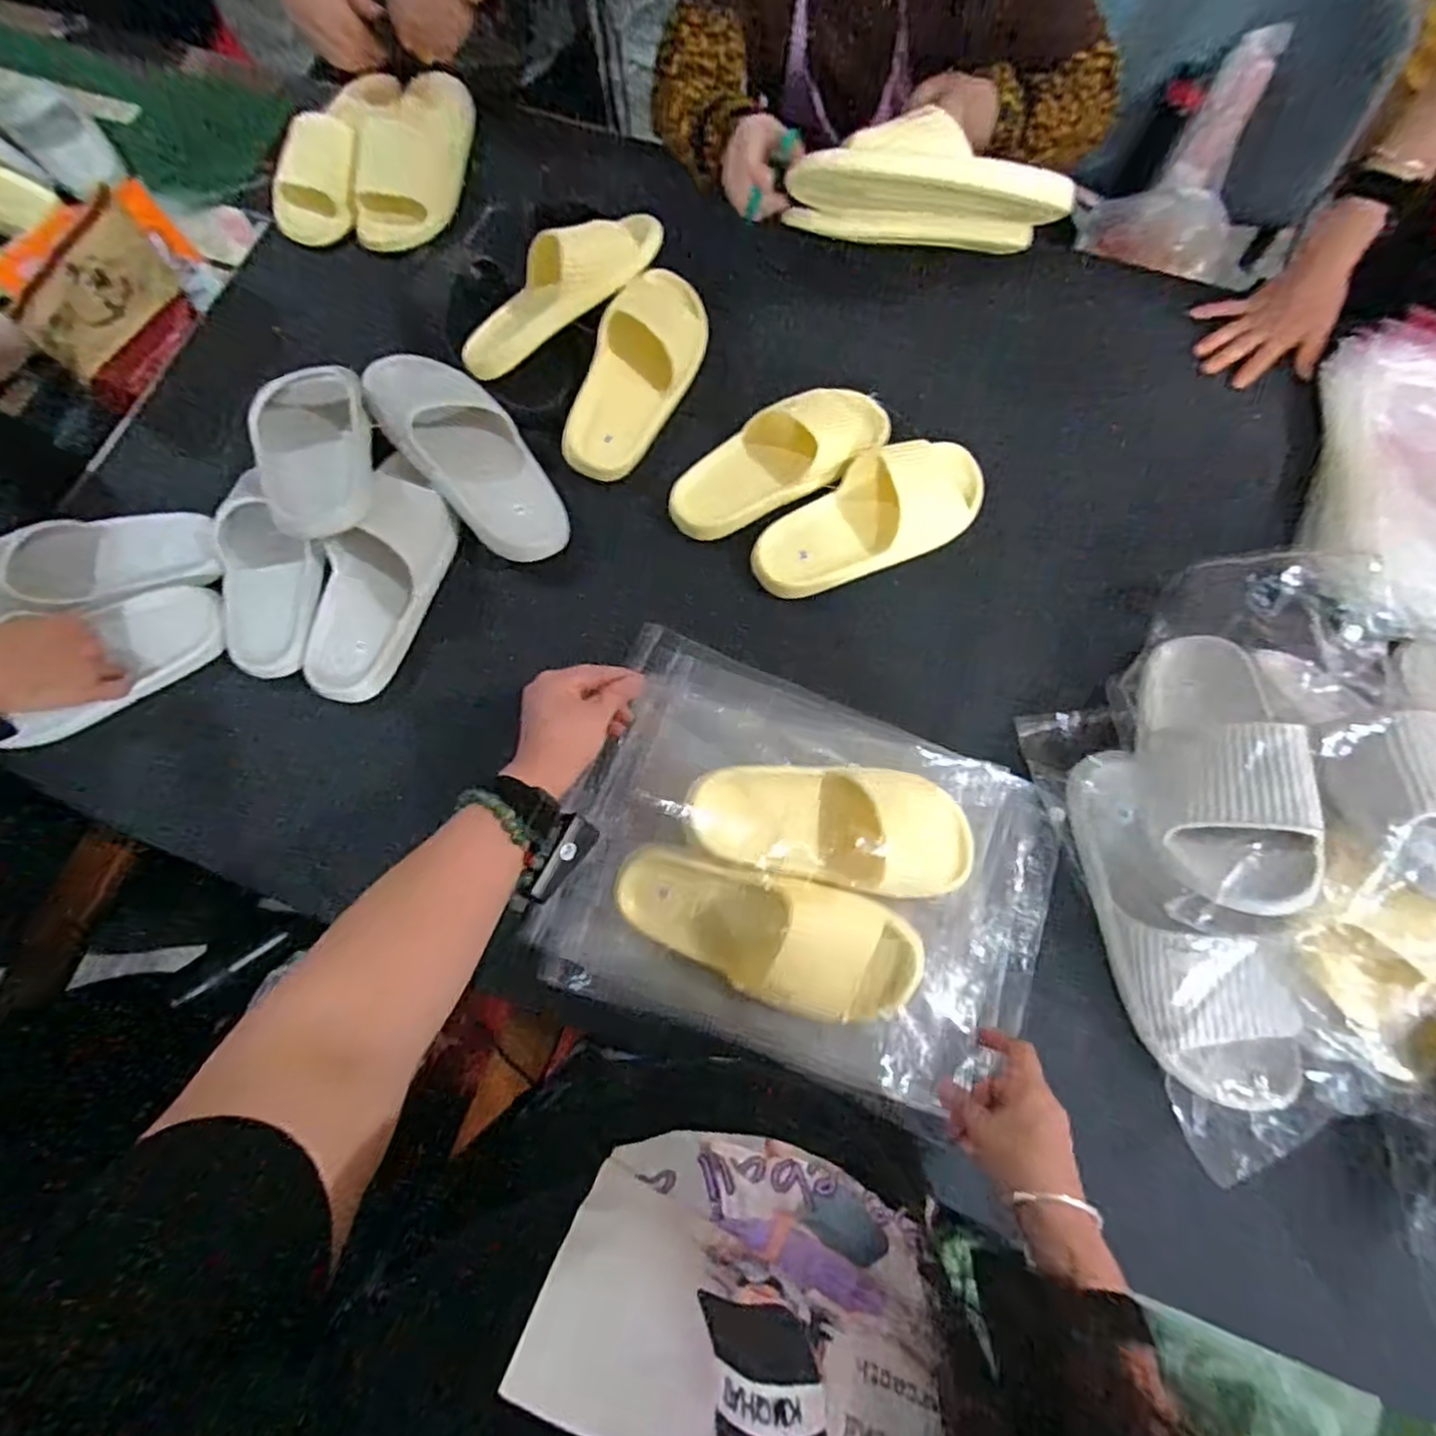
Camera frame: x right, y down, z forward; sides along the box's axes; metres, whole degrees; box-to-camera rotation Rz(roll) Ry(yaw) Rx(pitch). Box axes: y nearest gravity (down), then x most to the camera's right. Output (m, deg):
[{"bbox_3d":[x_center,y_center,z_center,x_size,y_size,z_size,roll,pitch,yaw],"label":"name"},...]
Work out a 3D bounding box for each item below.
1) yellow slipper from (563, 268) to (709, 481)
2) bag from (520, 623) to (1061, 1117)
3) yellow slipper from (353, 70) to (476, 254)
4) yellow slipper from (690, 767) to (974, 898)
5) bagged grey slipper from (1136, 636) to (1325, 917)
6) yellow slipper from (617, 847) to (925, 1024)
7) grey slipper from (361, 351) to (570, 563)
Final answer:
[{"bbox_3d":[-0.086,-0.371,0.718,0.087,0.085,0.244,27,90,9],"label":"yellow slipper"},{"bbox_3d":[0.071,0.129,0.556,0.409,0.108,0.311,22,76,7],"label":"bag"},{"bbox_3d":[-0.366,-0.703,0.826,0.110,0.075,0.256,12,75,5],"label":"yellow slipper"},{"bbox_3d":[0.104,0.085,0.535,0.242,0.060,0.108,10,74,-19],"label":"yellow slipper"},{"bbox_3d":[0.401,0.026,0.529,0.095,0.092,0.272,15,48,6],"label":"bagged grey slipper"},{"bbox_3d":[0.036,0.177,0.545,0.244,0.094,0.093,15,76,5],"label":"yellow slipper"},{"bbox_3d":[-0.260,-0.282,0.694,0.110,0.073,0.276,-42,95,-9],"label":"grey slipper"}]

